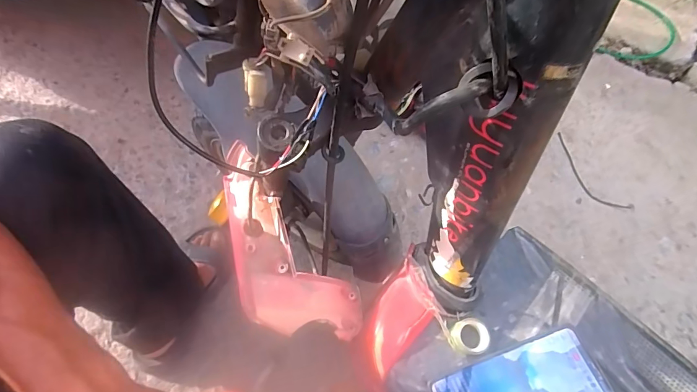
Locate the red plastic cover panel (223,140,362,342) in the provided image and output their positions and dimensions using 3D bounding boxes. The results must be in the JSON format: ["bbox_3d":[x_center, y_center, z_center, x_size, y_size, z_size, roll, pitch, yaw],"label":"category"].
[{"bbox_3d":[-0.088,0.071,0.468,0.116,0.067,0.263,-32,105,-18],"label":"red plastic cover panel"}]

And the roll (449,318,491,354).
[{"bbox_3d":[0.129,0.149,0.422,0.036,0.017,0.035,-10,65,-8],"label":"roll"}]

